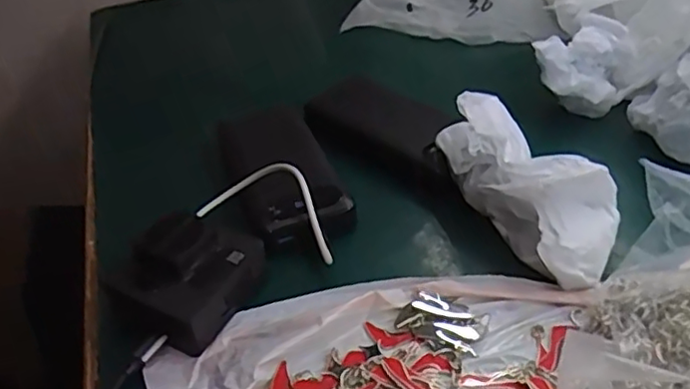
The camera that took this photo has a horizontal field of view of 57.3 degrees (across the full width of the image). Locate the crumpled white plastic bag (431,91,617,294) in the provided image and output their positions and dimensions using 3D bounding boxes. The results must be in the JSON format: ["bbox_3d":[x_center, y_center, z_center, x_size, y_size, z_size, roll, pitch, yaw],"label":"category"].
[{"bbox_3d":[0.115,-0.007,0.418,0.051,0.075,0.142,-22,41,-18],"label":"crumpled white plastic bag"}]

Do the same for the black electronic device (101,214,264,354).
[{"bbox_3d":[-0.096,0.048,0.396,0.069,0.042,0.080,21,46,30],"label":"black electronic device"}]

